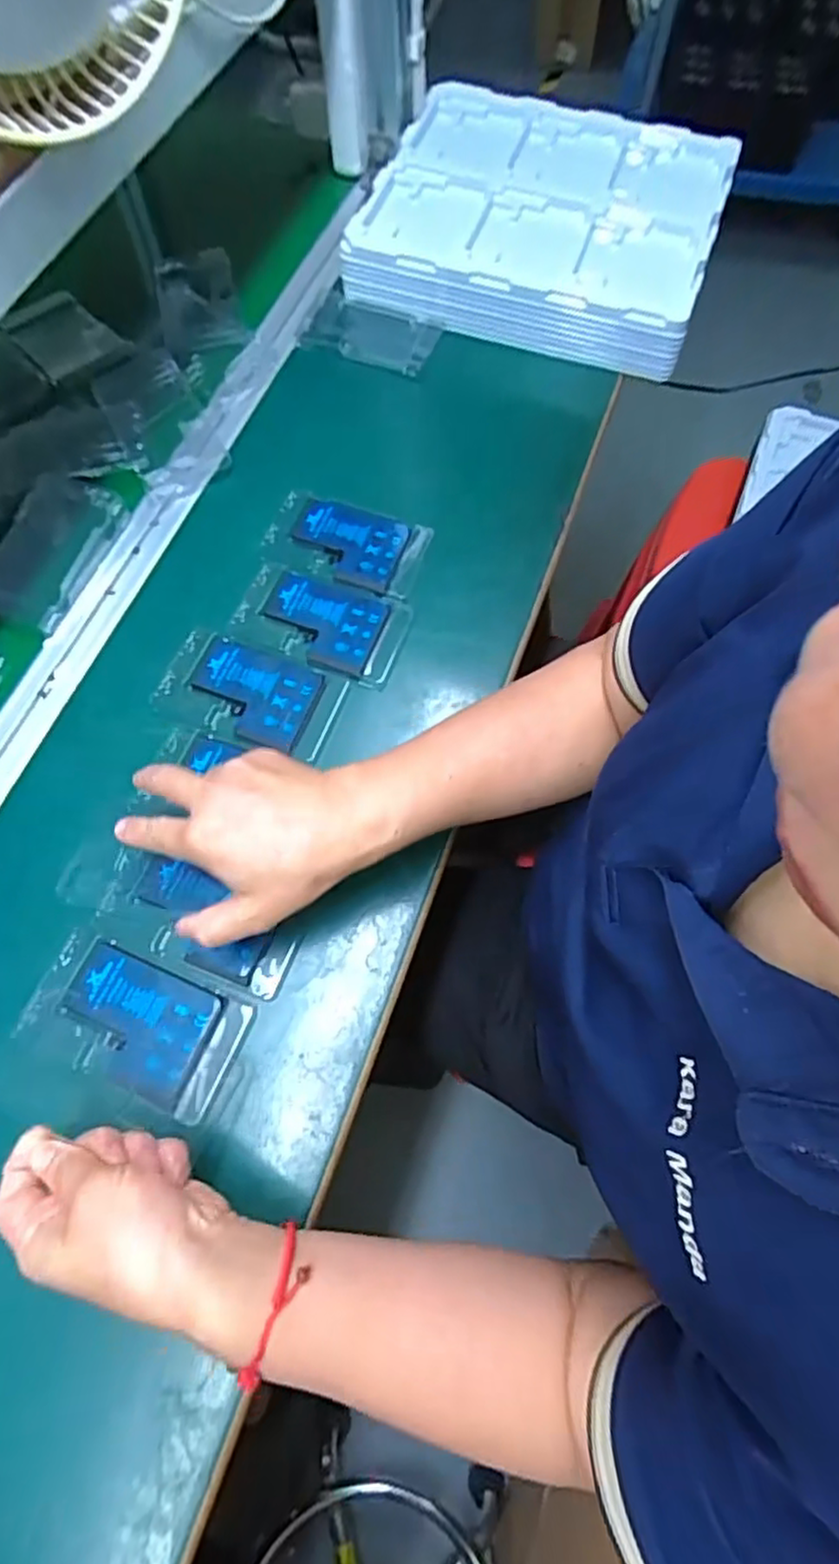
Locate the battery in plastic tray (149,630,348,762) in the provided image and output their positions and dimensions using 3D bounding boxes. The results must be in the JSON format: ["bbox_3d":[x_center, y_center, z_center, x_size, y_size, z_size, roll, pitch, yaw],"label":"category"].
[{"bbox_3d":[-0.122,-0.067,0.492,0.126,0.004,0.074,15,69,6],"label":"battery in plastic tray"}]

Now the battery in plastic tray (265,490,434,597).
[{"bbox_3d":[-0.059,-0.192,0.540,0.124,0.004,0.072,15,69,6],"label":"battery in plastic tray"}]

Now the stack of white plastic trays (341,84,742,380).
[{"bbox_3d":[0.118,-0.542,0.645,0.316,0.066,0.269,17,69,7],"label":"stack of white plastic trays"}]

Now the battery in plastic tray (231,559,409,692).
[{"bbox_3d":[-0.075,-0.125,0.516,0.129,0.005,0.074,19,69,8],"label":"battery in plastic tray"}]

